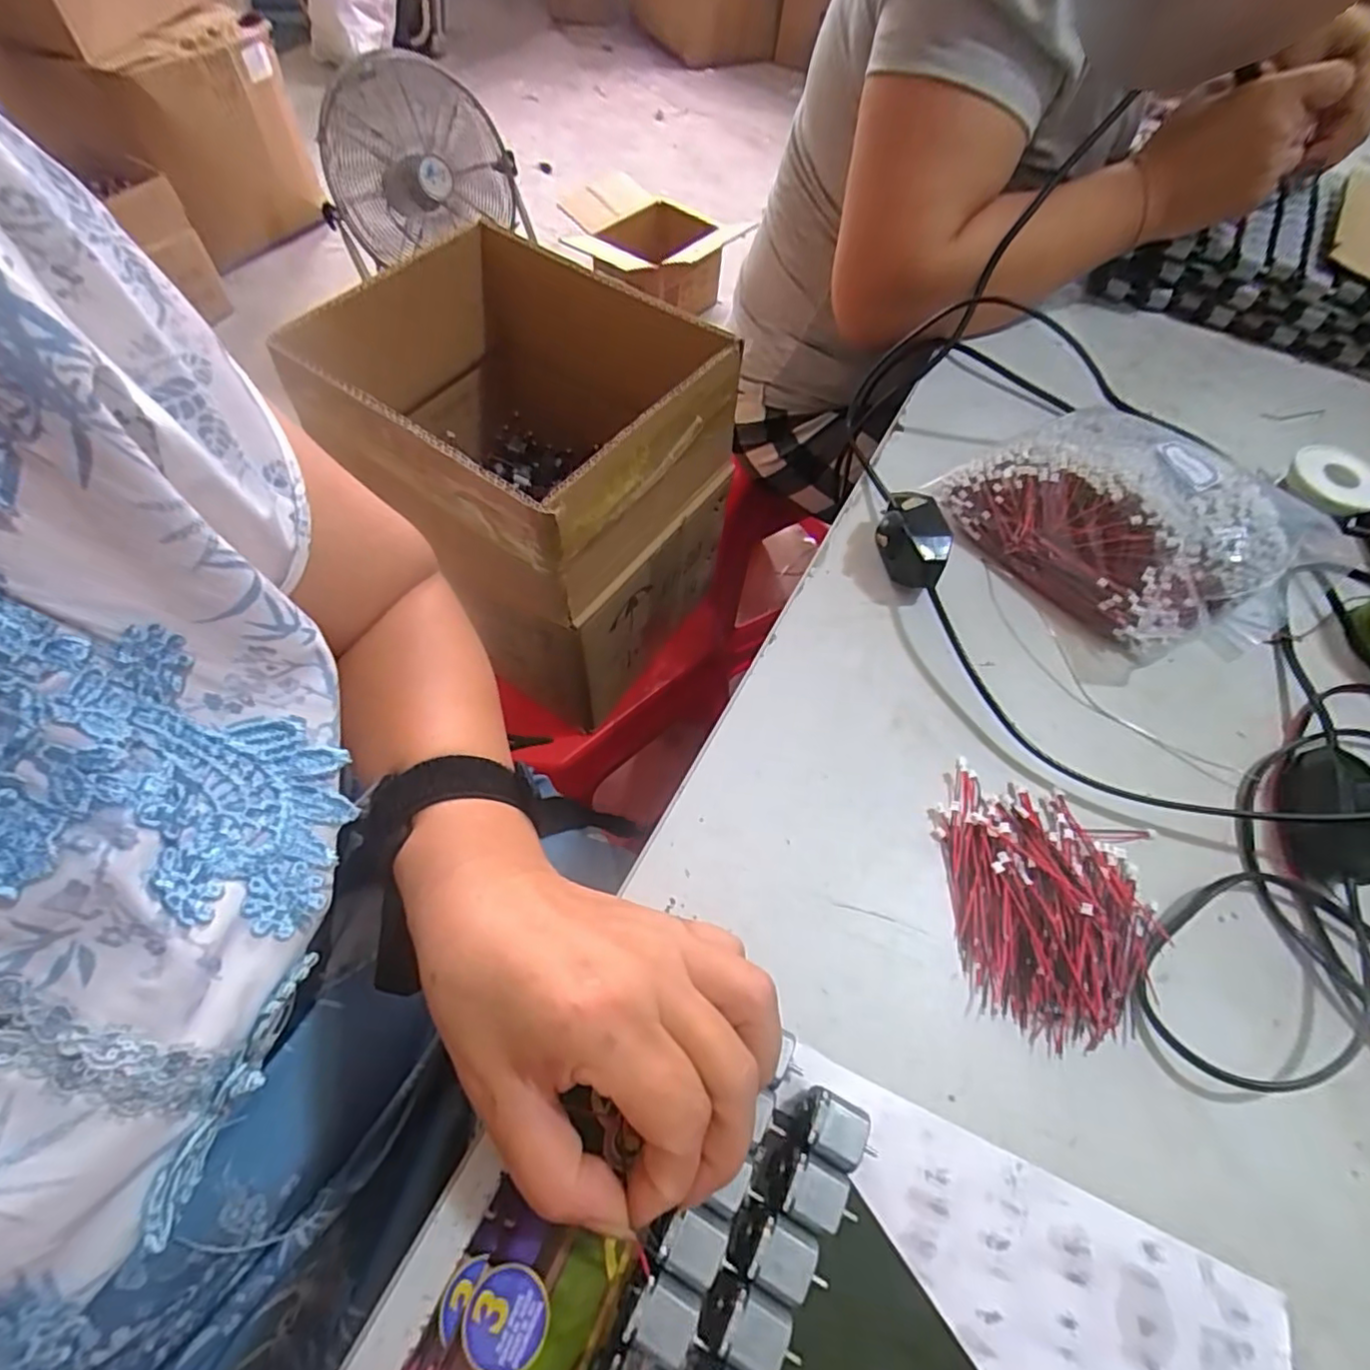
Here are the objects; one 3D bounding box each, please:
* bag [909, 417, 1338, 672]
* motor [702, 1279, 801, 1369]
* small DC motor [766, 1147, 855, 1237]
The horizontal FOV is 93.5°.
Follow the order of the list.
[{"bbox_3d":[0.255,-0.095,0.363,0.139,0.053,0.177,-37,68,-21],"label":"bag"},{"bbox_3d":[0.020,0.195,0.196,0.029,0.013,0.018,21,61,9],"label":"motor"},{"bbox_3d":[0.042,0.168,0.215,0.029,0.014,0.017,24,62,10],"label":"small DC motor"}]

